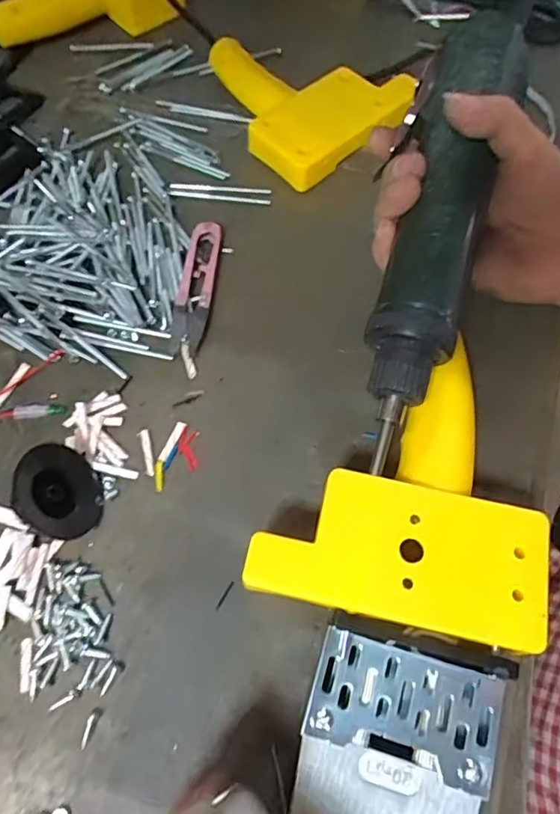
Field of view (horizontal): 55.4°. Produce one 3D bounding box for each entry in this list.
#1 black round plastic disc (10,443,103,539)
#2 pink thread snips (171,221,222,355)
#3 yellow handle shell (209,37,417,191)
[{"bbox_3d":[-0.112,0.043,0.269,0.009,0.047,0.048,-34,54,29],"label":"black round plastic disc"},{"bbox_3d":[-0.053,-0.079,0.341,0.022,0.007,0.099,3,65,2],"label":"pink thread snips"},{"bbox_3d":[0.015,-0.239,0.407,0.116,0.032,0.161,-37,70,-16],"label":"yellow handle shell"}]

